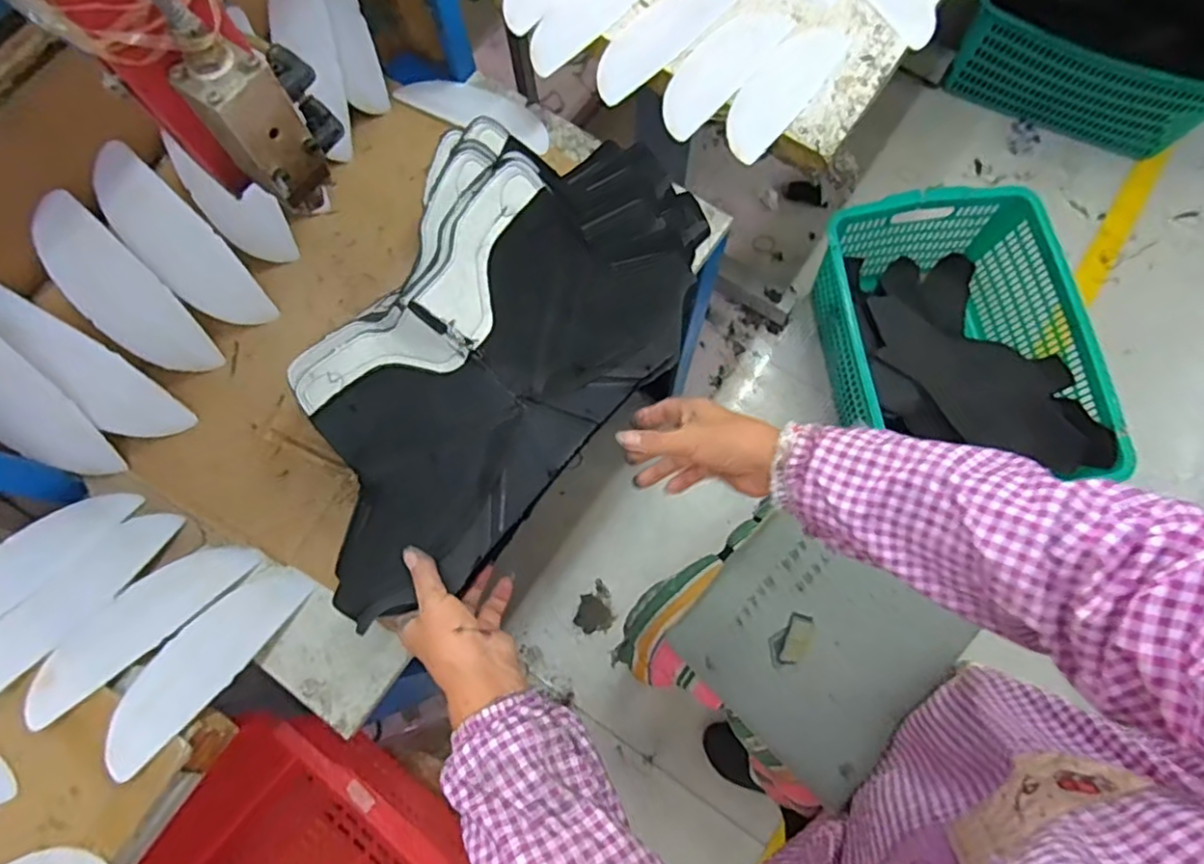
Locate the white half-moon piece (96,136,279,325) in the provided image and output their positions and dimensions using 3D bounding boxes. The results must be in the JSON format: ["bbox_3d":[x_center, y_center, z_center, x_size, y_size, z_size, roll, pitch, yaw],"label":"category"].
[{"bbox_3d":[-0.406,-0.176,0.620,0.065,0.196,0.010,-35,46,-8],"label":"white half-moon piece"}]

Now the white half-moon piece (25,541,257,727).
[{"bbox_3d":[-0.405,0.162,0.561,0.063,0.011,0.189,32,45,9],"label":"white half-moon piece"}]

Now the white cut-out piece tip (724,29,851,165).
[{"bbox_3d":[0.189,-0.366,0.678,0.064,0.012,0.190,34,78,10],"label":"white cut-out piece tip"}]

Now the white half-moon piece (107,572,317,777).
[{"bbox_3d":[-0.346,0.194,0.559,0.068,0.010,0.192,27,45,10],"label":"white half-moon piece"}]

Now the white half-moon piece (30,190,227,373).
[{"bbox_3d":[-0.446,-0.124,0.600,0.066,0.193,0.005,-41,47,-17],"label":"white half-moon piece"}]

